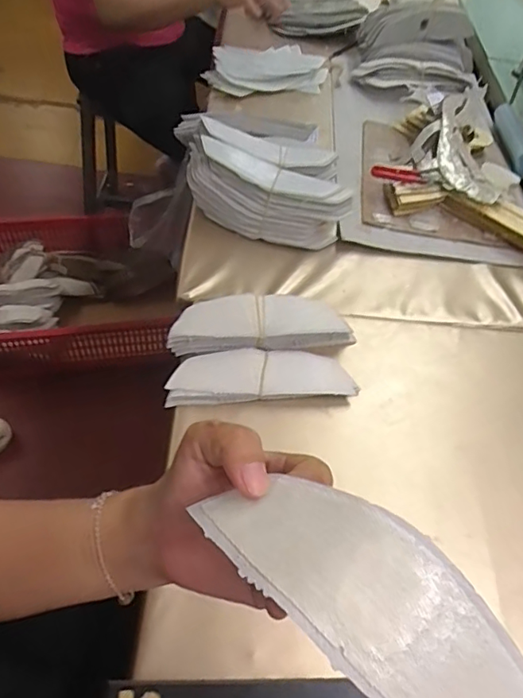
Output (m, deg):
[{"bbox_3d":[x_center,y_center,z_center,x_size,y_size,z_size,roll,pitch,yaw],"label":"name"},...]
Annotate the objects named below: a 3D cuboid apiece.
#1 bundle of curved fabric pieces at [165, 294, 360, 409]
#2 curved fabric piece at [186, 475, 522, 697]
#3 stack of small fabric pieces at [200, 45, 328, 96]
[{"bbox_3d":[0.000,-0.002,0.586,0.210,0.046,0.122,-4,55,-8],"label":"bundle of curved fabric pieces"},{"bbox_3d":[0.048,0.107,0.208,0.164,0.042,0.054,39,60,18],"label":"curved fabric piece"},{"bbox_3d":[0.010,-0.517,0.963,0.230,0.045,0.110,-12,56,-14],"label":"stack of small fabric pieces"}]

